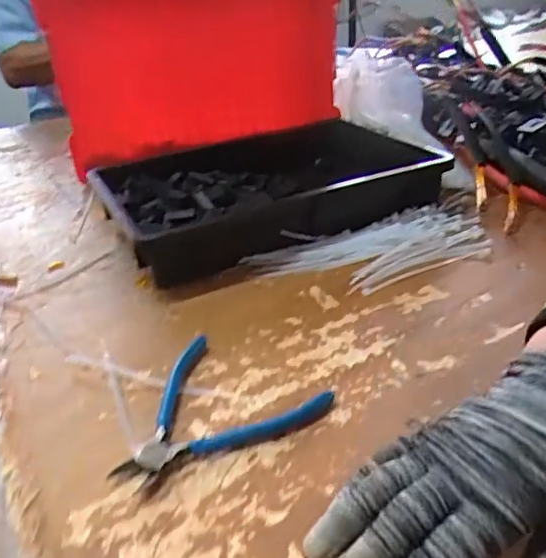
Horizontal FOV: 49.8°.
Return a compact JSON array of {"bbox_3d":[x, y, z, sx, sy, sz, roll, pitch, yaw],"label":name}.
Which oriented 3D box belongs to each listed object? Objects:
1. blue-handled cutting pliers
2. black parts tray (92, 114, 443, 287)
[{"bbox_3d":[-0.051,0.084,0.427,0.152,0.012,0.123,-18,32,-24],"label":"blue-handled cutting pliers"},{"bbox_3d":[0.005,-0.112,0.709,0.386,0.073,0.237,-16,31,-20],"label":"black parts tray"}]

